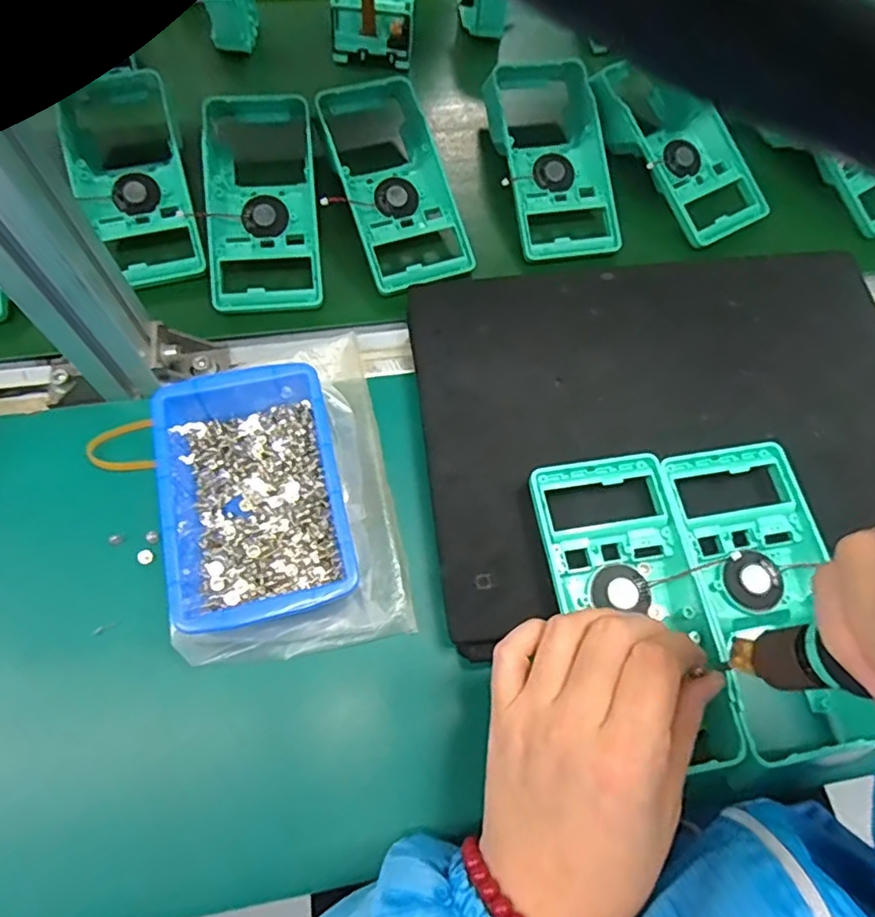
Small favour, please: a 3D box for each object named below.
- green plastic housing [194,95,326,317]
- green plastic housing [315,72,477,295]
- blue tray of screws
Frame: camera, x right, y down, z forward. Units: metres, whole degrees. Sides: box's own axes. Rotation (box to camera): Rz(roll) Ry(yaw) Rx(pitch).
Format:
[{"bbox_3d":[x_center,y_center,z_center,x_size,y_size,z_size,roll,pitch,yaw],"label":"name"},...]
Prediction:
[{"bbox_3d":[-0.138,-0.202,0.466,0.096,0.051,0.191,-7,71,-7],"label":"green plastic housing"},{"bbox_3d":[-0.039,-0.224,0.483,0.092,0.047,0.198,-18,73,-11],"label":"green plastic housing"},{"bbox_3d":[-0.110,0.021,0.357,0.104,0.047,0.142,-12,72,-9],"label":"blue tray of screws"}]

